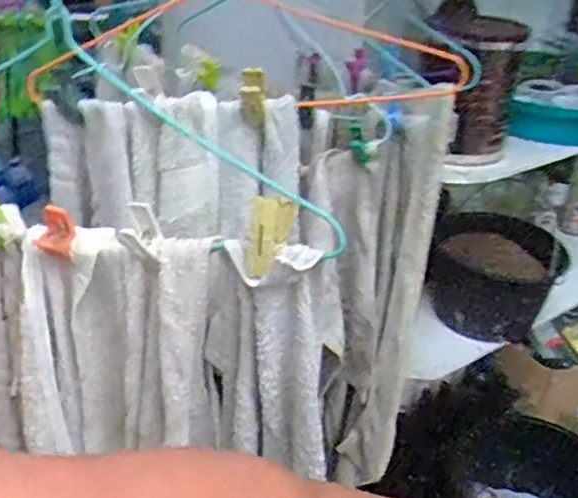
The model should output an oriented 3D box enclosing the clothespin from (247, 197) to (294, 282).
[{"bbox_3d":[-0.017,-0.009,0.498,0.026,0.061,0.019,14,-1,18],"label":"clothespin"}]

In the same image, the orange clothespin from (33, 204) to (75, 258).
[{"bbox_3d":[-0.187,-0.015,0.533,0.029,0.041,0.026,-2,32,-8],"label":"orange clothespin"}]

